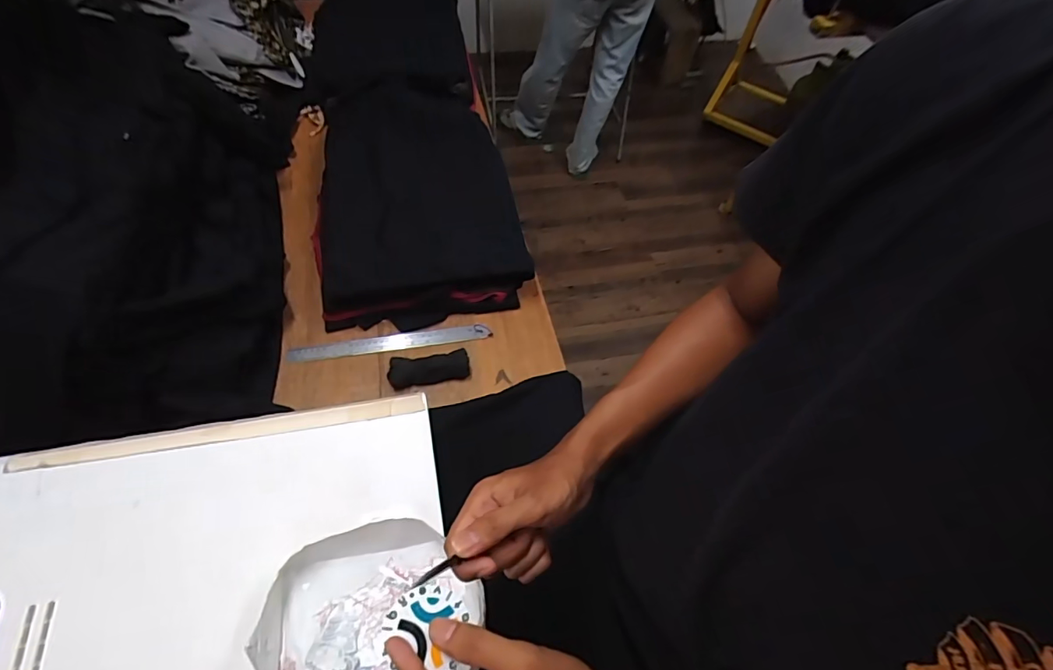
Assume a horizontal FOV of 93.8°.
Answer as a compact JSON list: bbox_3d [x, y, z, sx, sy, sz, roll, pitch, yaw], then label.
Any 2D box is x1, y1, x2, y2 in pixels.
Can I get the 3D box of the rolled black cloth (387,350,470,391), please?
[{"bbox_3d":[-0.156,0.054,0.789,0.124,0.026,0.046,-9,59,-9],"label":"rolled black cloth"}]

